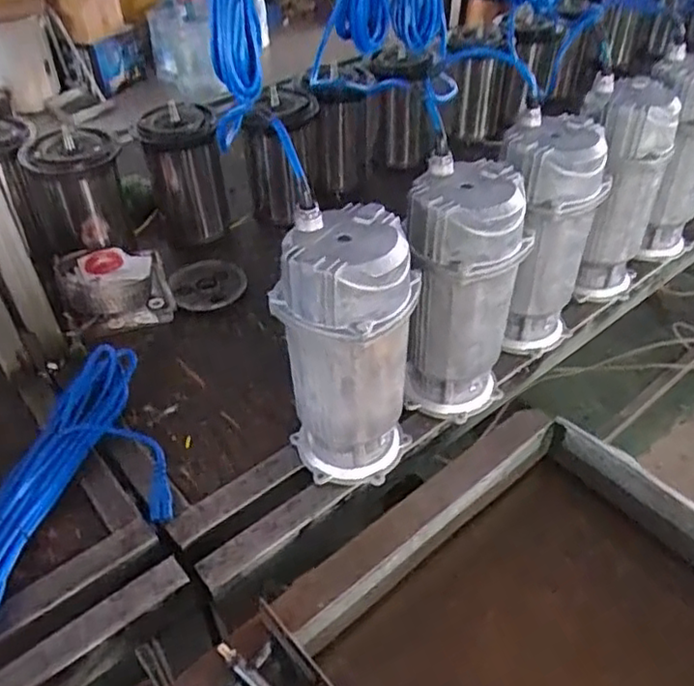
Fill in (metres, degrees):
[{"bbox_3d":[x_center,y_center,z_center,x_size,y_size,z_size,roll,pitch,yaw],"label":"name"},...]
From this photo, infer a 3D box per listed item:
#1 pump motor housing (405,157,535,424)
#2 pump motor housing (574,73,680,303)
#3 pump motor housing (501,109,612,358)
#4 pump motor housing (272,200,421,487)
[{"bbox_3d":[0.129,-0.047,0.756,0.128,0.289,0.116,4,42,6],"label":"pump motor housing"},{"bbox_3d":[0.371,-0.206,0.928,0.122,0.290,0.123,-21,46,-21],"label":"pump motor housing"},{"bbox_3d":[0.246,-0.126,0.844,0.128,0.289,0.136,11,43,13],"label":"pump motor housing"},{"bbox_3d":[-0.001,0.015,0.692,0.125,0.293,0.115,22,47,24],"label":"pump motor housing"}]

